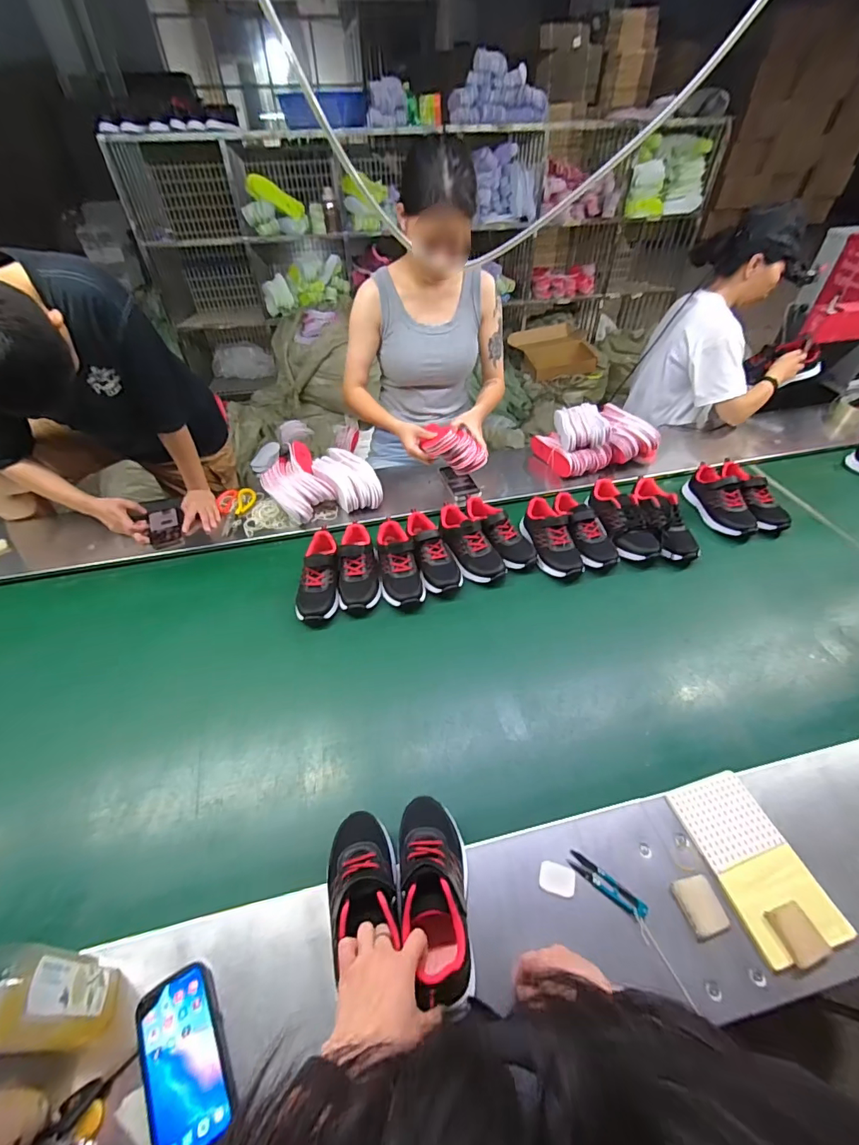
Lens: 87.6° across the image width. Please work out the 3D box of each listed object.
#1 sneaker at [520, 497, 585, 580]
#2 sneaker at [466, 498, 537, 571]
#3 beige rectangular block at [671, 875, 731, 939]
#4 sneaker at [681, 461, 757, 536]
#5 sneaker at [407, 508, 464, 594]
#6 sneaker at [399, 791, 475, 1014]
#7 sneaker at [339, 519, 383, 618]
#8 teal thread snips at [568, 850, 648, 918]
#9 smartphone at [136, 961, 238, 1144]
[{"bbox_3d":[0.284,-0.085,1.062,0.096,0.082,0.218,-8,46,-9],"label":"sneaker"},{"bbox_3d":[0.164,-0.101,1.068,0.101,0.080,0.227,-21,49,-20],"label":"sneaker"},{"bbox_3d":[0.358,0.436,0.589,0.052,0.011,0.061,-11,47,-12],"label":"beige rectangular block"},{"bbox_3d":[0.742,-0.192,1.137,0.096,0.080,0.228,-3,46,-4],"label":"sneaker"},{"bbox_3d":[0.008,-0.051,1.036,0.091,0.082,0.227,-9,46,-10],"label":"sneaker"},{"bbox_3d":[0.007,0.390,0.563,0.088,0.086,0.223,-4,26,-5],"label":"sneaker"},{"bbox_3d":[-0.165,-0.013,1.013,0.097,0.082,0.226,-5,46,-7],"label":"sneaker"},{"bbox_3d":[0.238,0.419,0.602,0.104,0.008,0.023,30,52,25],"label":"teal thread snips"},{"bbox_3d":[-0.273,0.547,0.503,0.081,0.013,0.162,-17,52,-27],"label":"smartphone"}]

